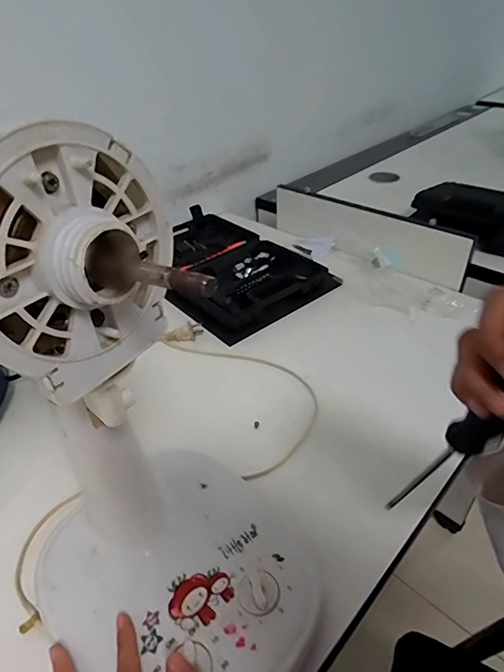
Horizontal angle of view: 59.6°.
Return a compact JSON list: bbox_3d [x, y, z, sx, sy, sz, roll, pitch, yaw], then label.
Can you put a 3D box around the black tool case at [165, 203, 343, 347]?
[{"bbox_3d":[-0.056,-0.134,0.785,0.229,0.038,0.358,-28,45,-28],"label":"black tool case"}]

